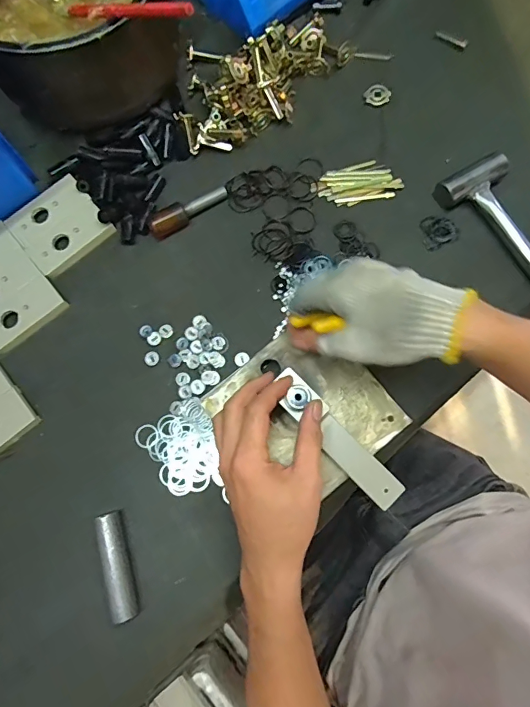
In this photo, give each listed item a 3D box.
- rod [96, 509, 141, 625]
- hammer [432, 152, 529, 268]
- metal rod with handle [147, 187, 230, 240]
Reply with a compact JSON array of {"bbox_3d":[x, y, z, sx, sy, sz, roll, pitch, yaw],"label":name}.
[{"bbox_3d":[-0.137,0.196,0.405,0.019,0.023,0.093,-16,77,-2],"label":"rod"},{"bbox_3d":[0.268,-0.134,0.470,0.072,0.031,0.174,-32,78,-6],"label":"hammer"},{"bbox_3d":[-0.085,-0.161,0.485,0.095,0.023,0.024,-32,78,-6],"label":"metal rod with handle"}]

